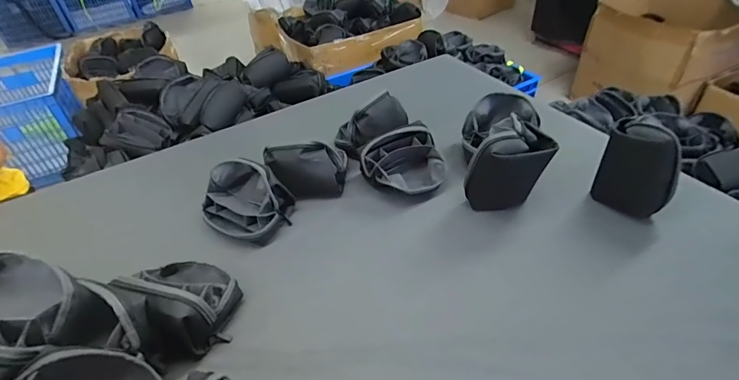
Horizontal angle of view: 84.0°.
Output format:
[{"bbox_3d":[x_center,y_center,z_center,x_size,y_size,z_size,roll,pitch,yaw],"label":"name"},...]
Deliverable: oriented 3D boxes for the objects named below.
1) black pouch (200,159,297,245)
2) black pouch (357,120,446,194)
[{"bbox_3d":[-0.245,0.015,0.795,0.159,0.131,0.114,10,44,19],"label":"black pouch"},{"bbox_3d":[0.072,-0.056,0.842,0.160,0.089,0.130,-24,44,-19],"label":"black pouch"}]

